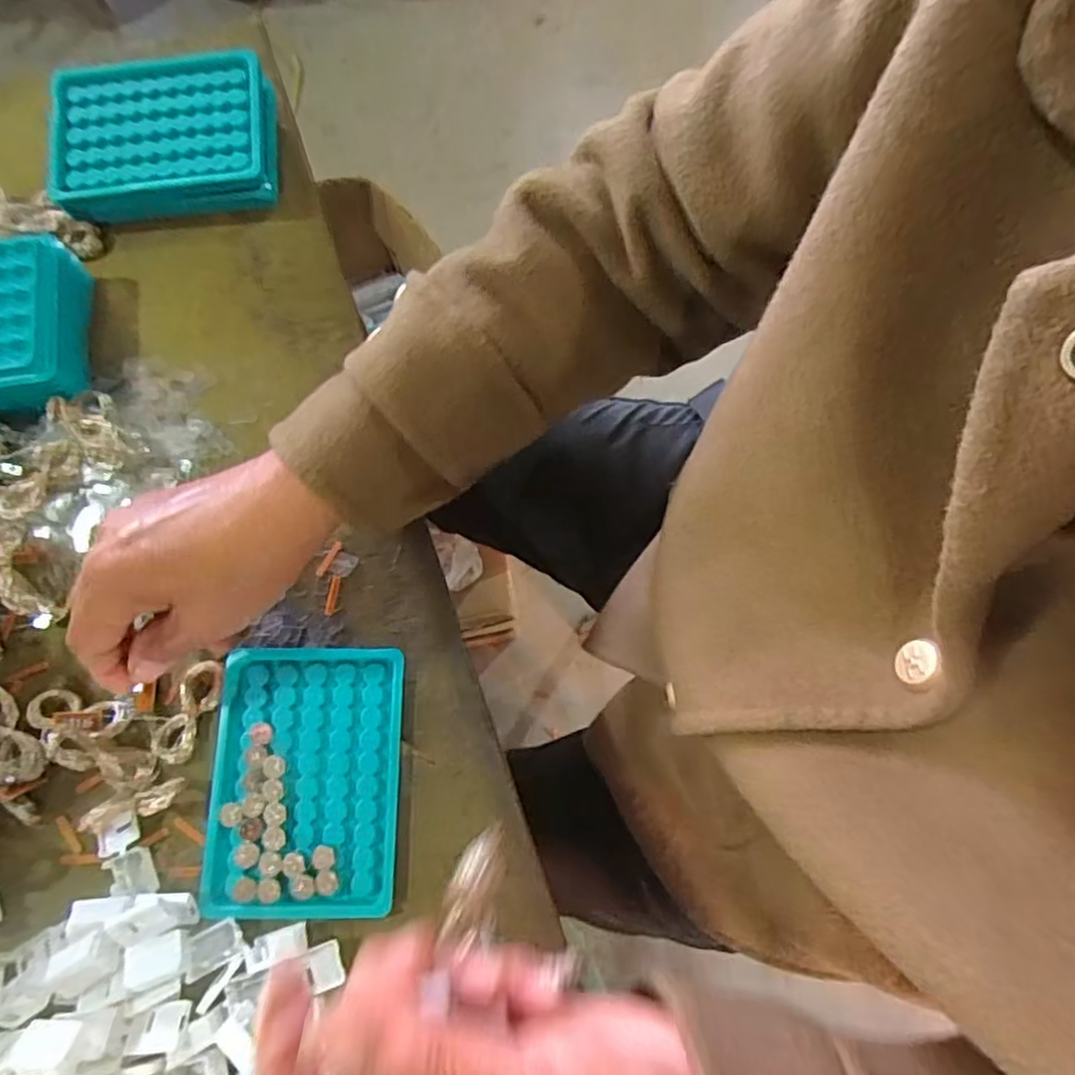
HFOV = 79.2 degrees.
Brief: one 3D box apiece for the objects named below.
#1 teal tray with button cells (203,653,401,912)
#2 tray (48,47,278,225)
[{"bbox_3d":[-0.120,0.123,0.335,0.094,0.009,0.128,0,75,-1],"label":"teal tray with button cells"},{"bbox_3d":[-0.238,-0.257,0.416,0.133,0.033,0.091,-9,75,-4],"label":"tray"}]

